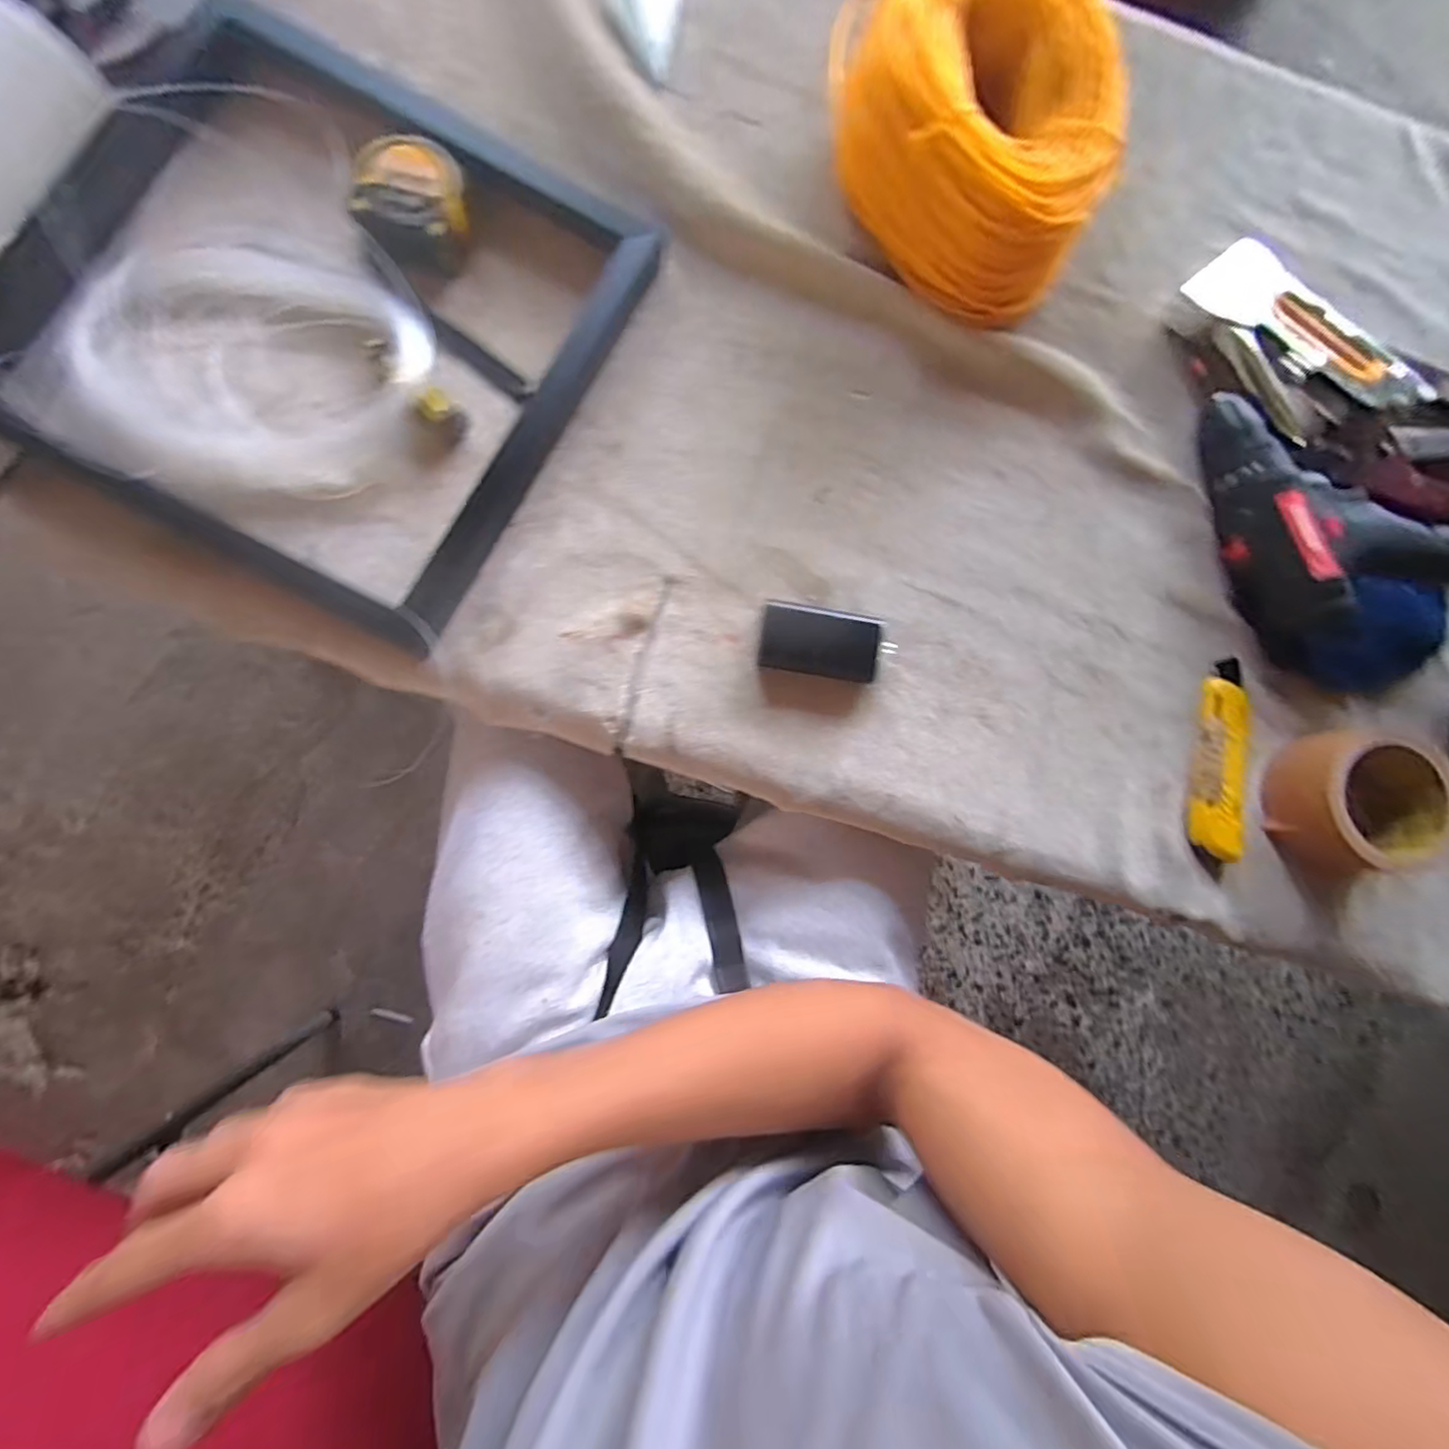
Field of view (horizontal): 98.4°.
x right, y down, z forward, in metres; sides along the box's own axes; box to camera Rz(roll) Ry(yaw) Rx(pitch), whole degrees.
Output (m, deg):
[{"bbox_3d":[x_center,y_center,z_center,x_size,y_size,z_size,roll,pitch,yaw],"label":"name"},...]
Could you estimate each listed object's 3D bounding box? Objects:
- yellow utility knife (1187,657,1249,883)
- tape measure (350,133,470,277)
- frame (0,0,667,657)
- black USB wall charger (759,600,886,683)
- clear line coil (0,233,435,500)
[{"bbox_3d":[0.355,0.027,0.445,0.034,0.020,0.153,13,83,-3],"label":"yellow utility knife"},{"bbox_3d":[-0.209,-0.347,0.423,0.068,0.040,0.071,0,84,-5],"label":"tape measure"},{"bbox_3d":[-0.264,-0.269,0.410,0.336,0.037,0.337,28,83,-2],"label":"frame"},{"bbox_3d":[0.066,-0.056,0.432,0.081,0.017,0.044,9,84,-4],"label":"black USB wall charger"},{"bbox_3d":[-0.308,-0.230,0.405,0.200,0.031,0.193,0,84,-5],"label":"clear line coil"}]

